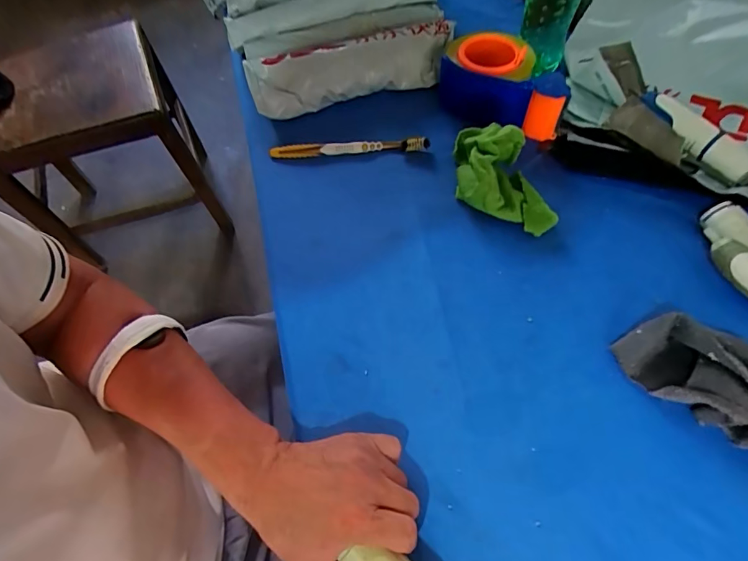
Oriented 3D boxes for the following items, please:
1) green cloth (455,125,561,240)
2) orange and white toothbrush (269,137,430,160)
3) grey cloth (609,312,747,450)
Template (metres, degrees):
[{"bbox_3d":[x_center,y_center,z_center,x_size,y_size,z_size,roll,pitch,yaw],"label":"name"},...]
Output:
[{"bbox_3d":[0.128,-0.111,0.452,0.078,0.053,0.139,-14,61,-4],"label":"green cloth"},{"bbox_3d":[-0.030,-0.157,0.508,0.186,0.019,0.015,-3,60,2],"label":"orange and white toothbrush"},{"bbox_3d":[0.273,0.077,0.344,0.135,0.037,0.074,38,69,22],"label":"grey cloth"}]

